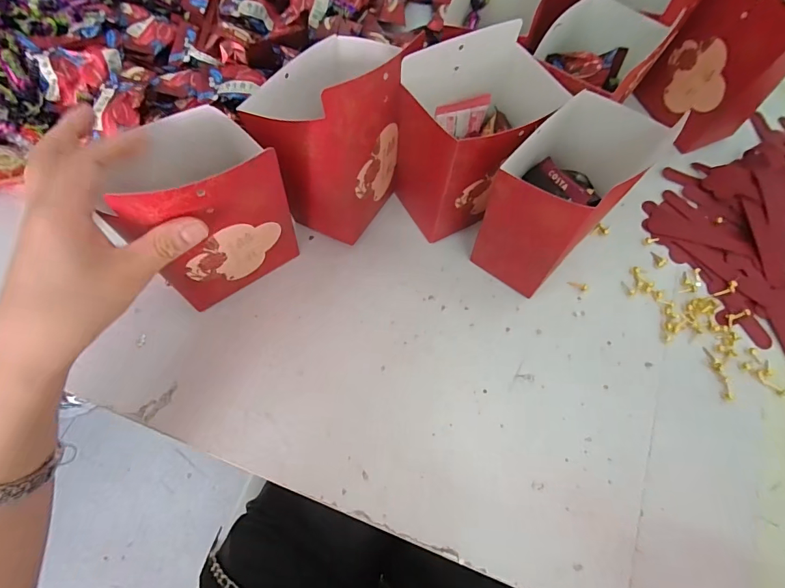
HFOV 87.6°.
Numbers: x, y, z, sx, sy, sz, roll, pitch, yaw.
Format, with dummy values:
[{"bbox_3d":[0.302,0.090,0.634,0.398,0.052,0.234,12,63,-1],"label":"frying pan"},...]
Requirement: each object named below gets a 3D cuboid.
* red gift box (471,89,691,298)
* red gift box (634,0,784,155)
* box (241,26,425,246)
[{"bbox_3d":[0.132,-0.073,0.333,0.115,0.127,0.074,-42,75,-18],"label":"red gift box"},{"bbox_3d":[0.327,-0.230,0.398,0.071,0.138,0.091,-22,70,-12],"label":"red gift box"},{"bbox_3d":[-0.043,-0.131,0.328,0.092,0.143,0.113,25,68,8],"label":"box"}]

